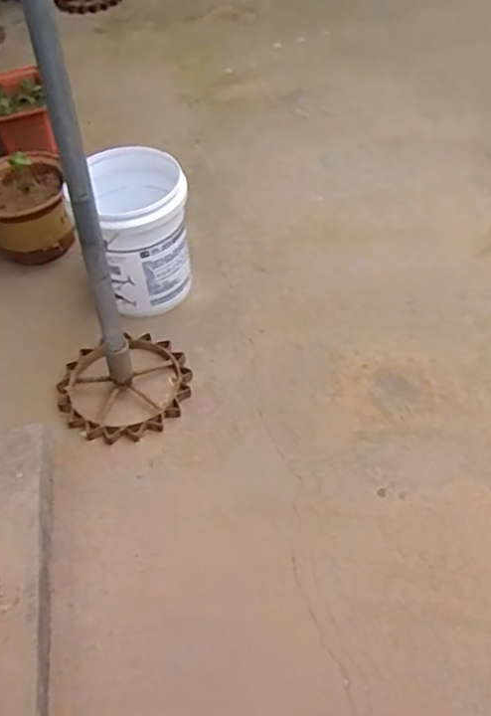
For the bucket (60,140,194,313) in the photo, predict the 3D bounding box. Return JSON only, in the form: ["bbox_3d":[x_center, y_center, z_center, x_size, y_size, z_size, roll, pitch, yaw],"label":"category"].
[{"bbox_3d":[-0.285,-0.325,1.722,0.281,0.349,0.279,-20,51,-13],"label":"bucket"}]

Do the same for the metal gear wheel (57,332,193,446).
[{"bbox_3d":[-0.290,0.068,1.583,0.316,0.064,0.280,-11,50,-5],"label":"metal gear wheel"}]

